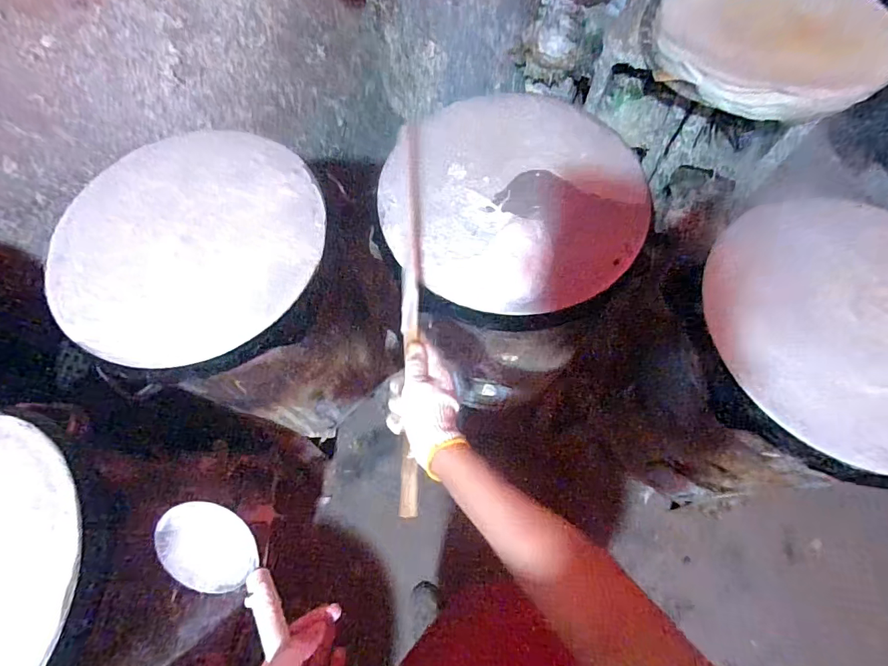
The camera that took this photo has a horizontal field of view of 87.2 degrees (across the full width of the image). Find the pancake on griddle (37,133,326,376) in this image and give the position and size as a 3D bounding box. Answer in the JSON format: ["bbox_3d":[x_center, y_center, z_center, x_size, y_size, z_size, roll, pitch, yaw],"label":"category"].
[{"bbox_3d":[-0.352,-0.141,0.647,0.353,0.021,0.380,-20,69,-8],"label":"pancake on griddle"}]

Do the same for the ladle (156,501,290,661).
[{"bbox_3d":[-0.146,0.247,0.362,0.072,0.073,0.284,-44,49,-16],"label":"ladle"}]

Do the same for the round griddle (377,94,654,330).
[{"bbox_3d":[0.094,-0.185,0.652,0.358,0.039,0.367,3,67,1],"label":"round griddle"}]

